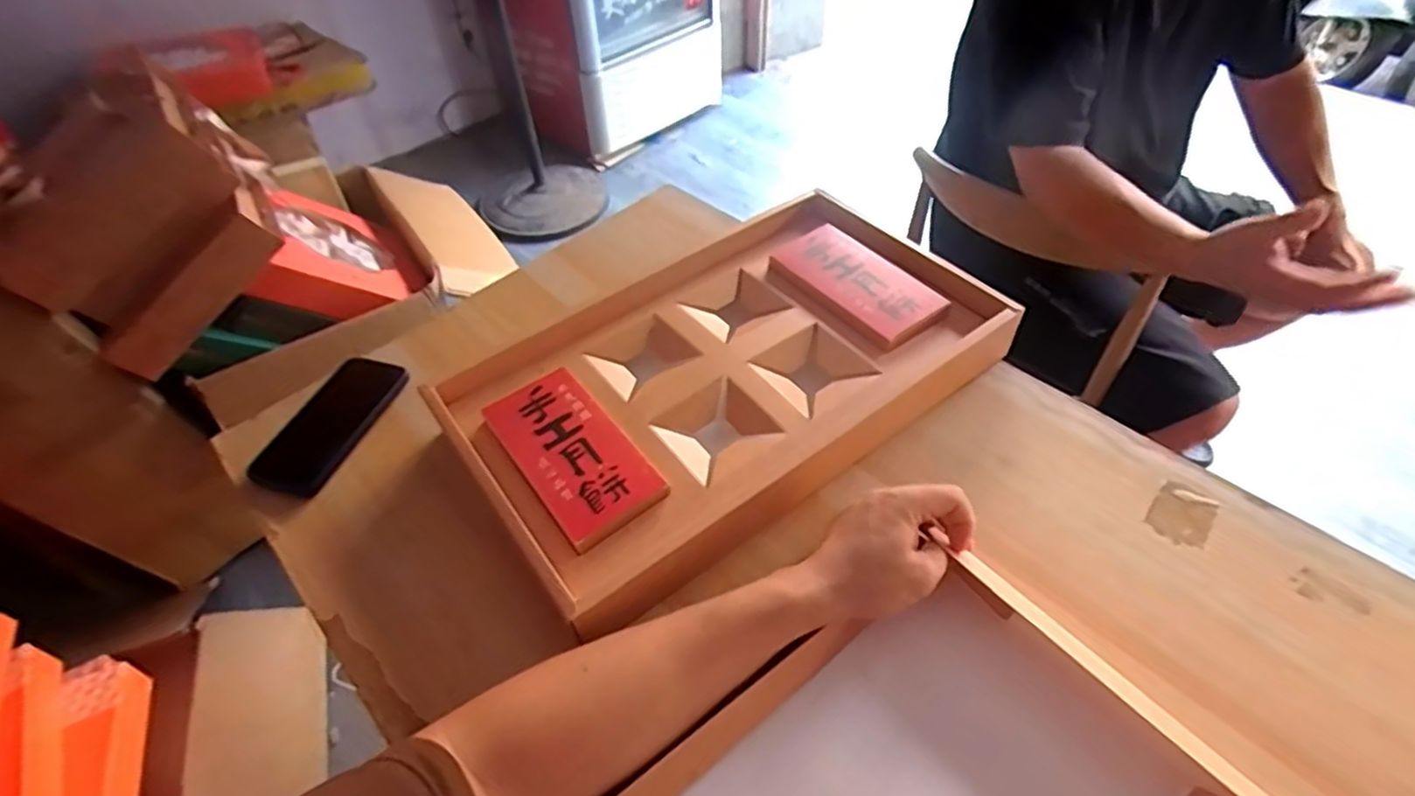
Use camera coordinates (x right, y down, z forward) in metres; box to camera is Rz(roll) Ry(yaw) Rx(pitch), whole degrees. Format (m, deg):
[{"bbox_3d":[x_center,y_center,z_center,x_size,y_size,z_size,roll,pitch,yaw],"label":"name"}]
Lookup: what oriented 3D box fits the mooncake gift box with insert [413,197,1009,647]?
[{"bbox_3d":[0.021,-0.029,0.634,0.479,0.053,0.280,-30,54,-23],"label":"mooncake gift box with insert"}]

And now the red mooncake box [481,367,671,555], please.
[{"bbox_3d":[-0.114,0.042,0.562,0.086,0.015,0.169,-32,54,-24],"label":"red mooncake box"}]

